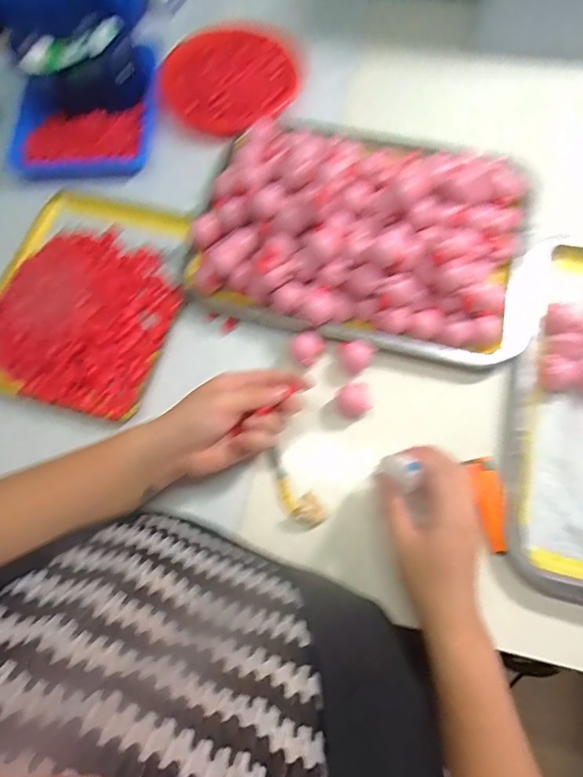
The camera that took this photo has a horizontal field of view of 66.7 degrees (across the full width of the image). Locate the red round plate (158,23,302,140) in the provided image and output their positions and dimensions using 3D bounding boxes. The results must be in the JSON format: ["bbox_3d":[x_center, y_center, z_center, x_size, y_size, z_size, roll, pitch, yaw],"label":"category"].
[{"bbox_3d":[-0.074,-0.396,0.561,0.167,0.020,0.173,0,70,1],"label":"red round plate"}]

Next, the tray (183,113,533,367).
[{"bbox_3d":[0.073,-0.173,0.455,0.343,0.080,0.246,12,71,6],"label":"tray"}]

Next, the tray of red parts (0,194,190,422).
[{"bbox_3d":[-0.220,-0.105,0.475,0.203,0.021,0.247,15,71,7],"label":"tray of red parts"}]

